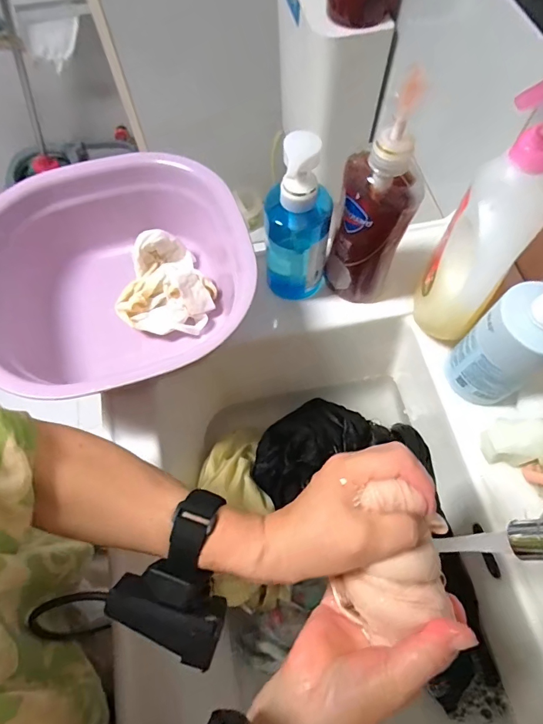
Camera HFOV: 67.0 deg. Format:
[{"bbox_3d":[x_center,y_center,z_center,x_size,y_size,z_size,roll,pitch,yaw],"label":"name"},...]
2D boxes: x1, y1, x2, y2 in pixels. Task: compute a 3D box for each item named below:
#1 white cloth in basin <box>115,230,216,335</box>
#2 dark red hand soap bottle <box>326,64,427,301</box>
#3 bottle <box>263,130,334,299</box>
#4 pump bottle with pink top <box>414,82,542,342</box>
[{"bbox_3d":[-0.118,-0.091,0.471,0.101,0.048,0.116,6,66,3],"label":"white cloth in basin"},{"bbox_3d":[0.100,-0.147,0.409,0.070,0.229,0.060,8,66,4],"label":"dark red hand soap bottle"},{"bbox_3d":[0.027,-0.138,0.427,0.069,0.195,0.049,3,66,2],"label":"bottle"},{"bbox_3d":[0.197,-0.115,0.384,0.072,0.255,0.058,22,45,10],"label":"pump bottle with pink top"}]

